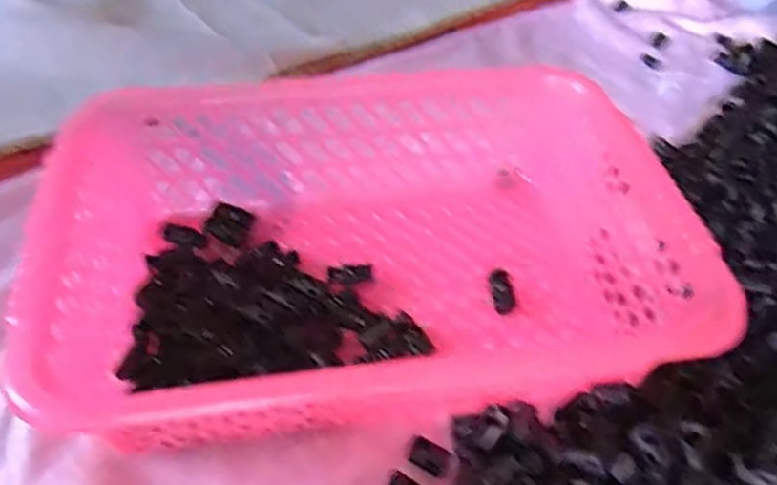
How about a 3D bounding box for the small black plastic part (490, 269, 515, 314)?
[{"bbox_3d":[0.064,0.027,0.403,0.013,0.006,0.028,-1,59,-5],"label":"small black plastic part"}]

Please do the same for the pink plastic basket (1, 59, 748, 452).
[{"bbox_3d":[-0.009,0.003,0.373,0.307,0.071,0.212,-3,44,-7],"label":"pink plastic basket"}]

